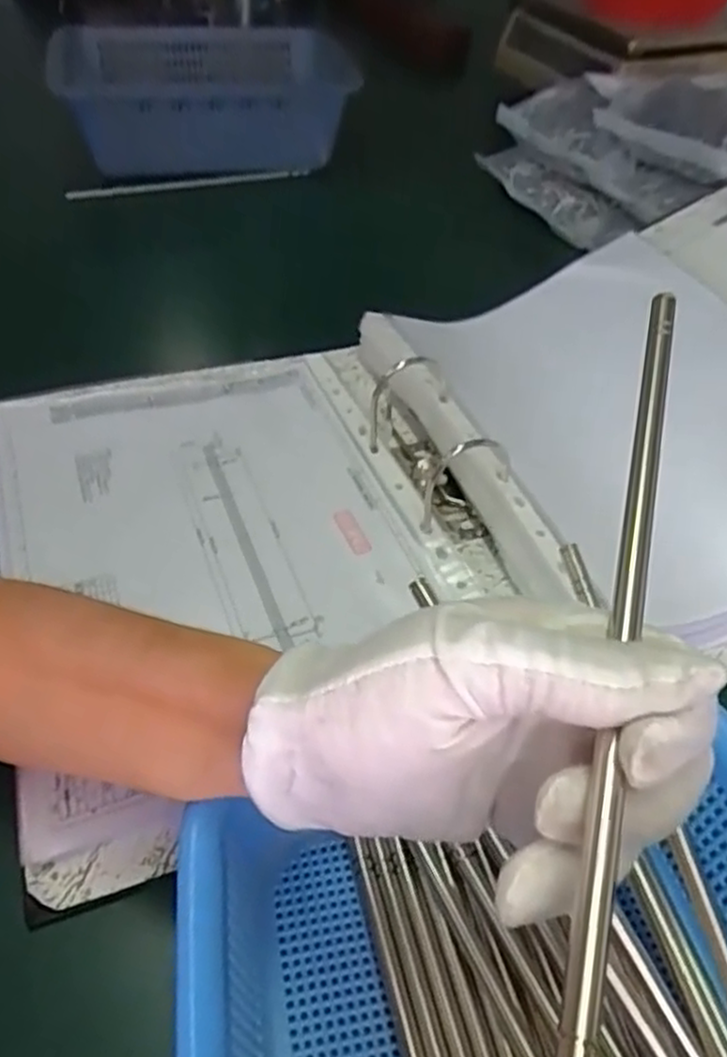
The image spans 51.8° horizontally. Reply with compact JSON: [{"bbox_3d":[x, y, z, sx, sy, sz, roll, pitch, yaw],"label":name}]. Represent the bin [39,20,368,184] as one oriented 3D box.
[{"bbox_3d":[-0.158,-0.448,0.781,0.292,0.092,0.180,-4,47,-7],"label":"bin"}]

